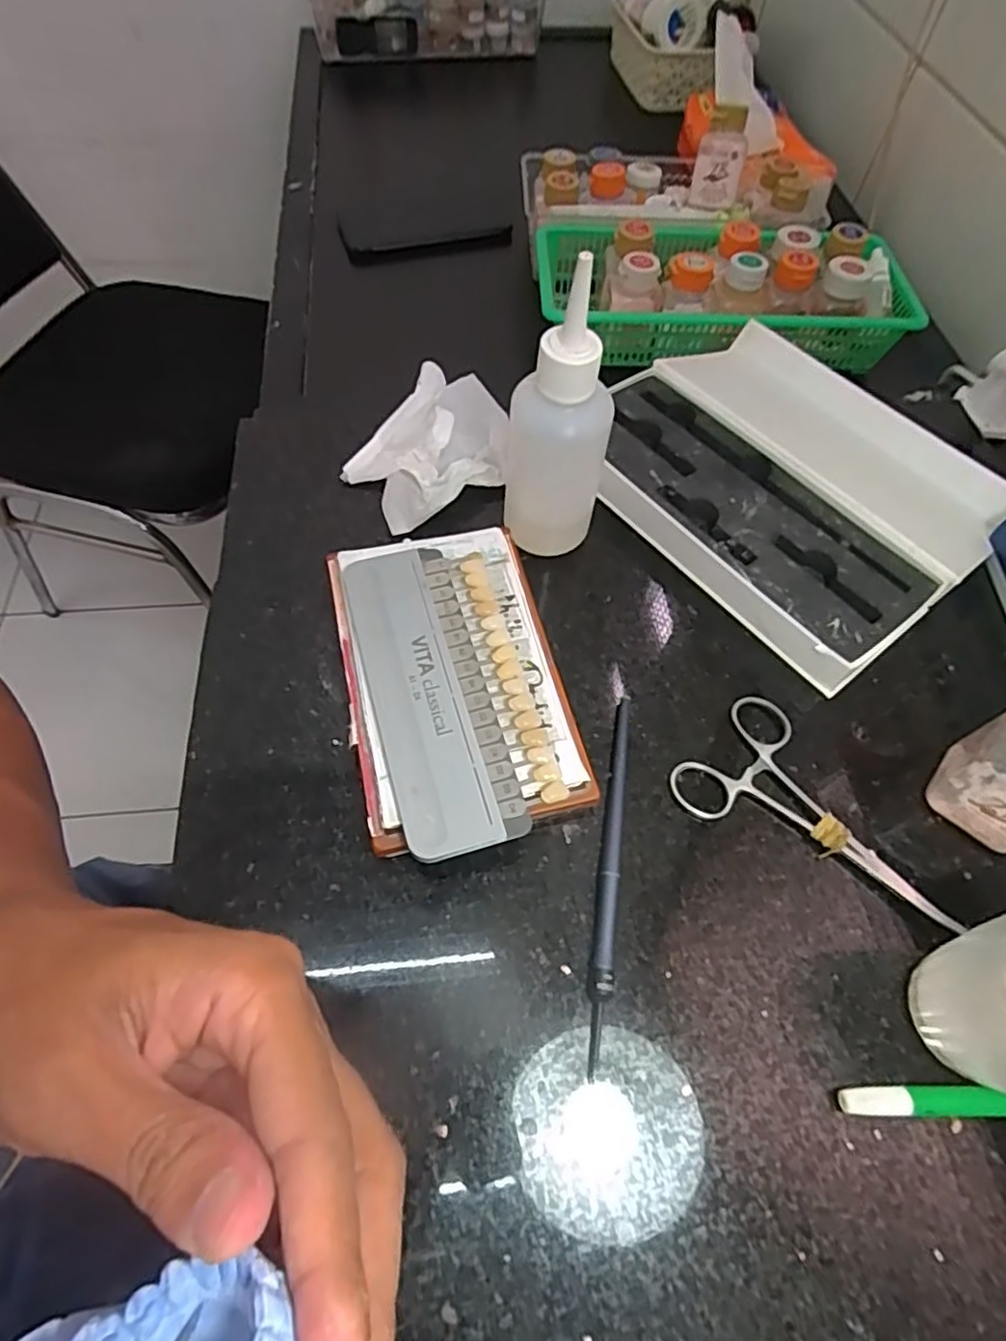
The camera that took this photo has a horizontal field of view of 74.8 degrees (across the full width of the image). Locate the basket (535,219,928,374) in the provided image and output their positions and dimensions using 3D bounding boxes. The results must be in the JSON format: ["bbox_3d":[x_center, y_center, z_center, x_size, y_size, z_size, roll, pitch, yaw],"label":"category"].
[{"bbox_3d":[0.180,-0.311,0.542,0.286,0.074,0.133,0,60,-2],"label":"basket"}]

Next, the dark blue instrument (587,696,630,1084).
[{"bbox_3d":[0.045,0.080,0.275,0.009,0.008,0.153,9,60,2],"label":"dark blue instrument"}]

